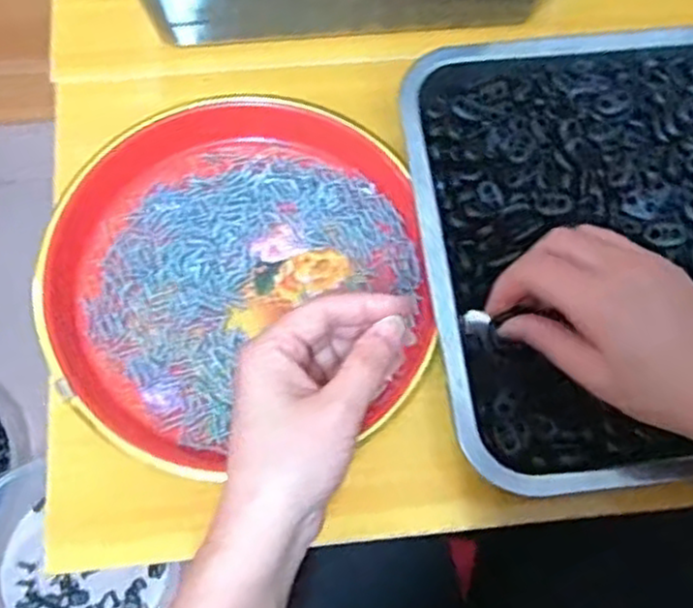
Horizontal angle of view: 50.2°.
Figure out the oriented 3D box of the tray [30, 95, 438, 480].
[{"bbox_3d":[-0.063,-0.023,0.425,0.212,0.025,0.210,1,72,-2],"label":"tray"}]

